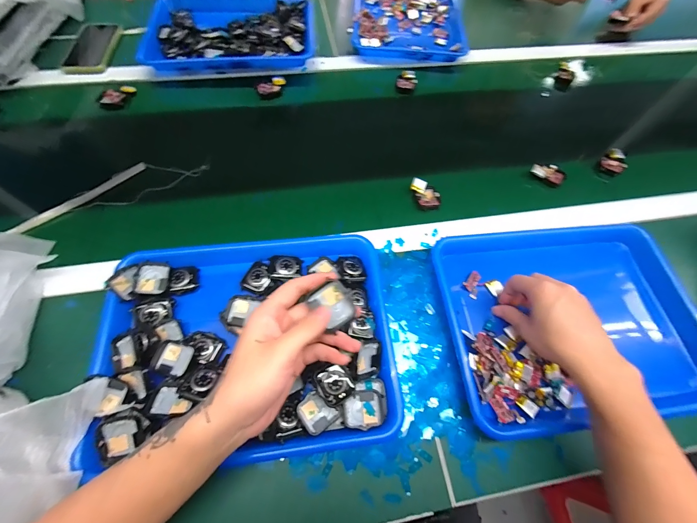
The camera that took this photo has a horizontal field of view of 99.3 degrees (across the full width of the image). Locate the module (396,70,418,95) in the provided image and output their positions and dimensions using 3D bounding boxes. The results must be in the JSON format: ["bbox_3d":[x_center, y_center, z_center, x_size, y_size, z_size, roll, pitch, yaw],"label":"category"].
[{"bbox_3d":[0.120,-0.369,0.610,0.041,0.025,0.043,10,65,1],"label":"module"}]

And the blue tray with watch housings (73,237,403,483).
[{"bbox_3d":[-0.113,0.089,0.354,0.332,0.037,0.255,-3,66,-5],"label":"blue tray with watch housings"}]

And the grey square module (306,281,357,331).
[{"bbox_3d":[-0.013,0.041,0.282,0.036,0.010,0.039,-34,72,-17],"label":"grey square module"}]

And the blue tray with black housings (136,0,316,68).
[{"bbox_3d":[-0.236,-0.485,0.619,0.323,0.039,0.245,-4,66,-5],"label":"blue tray with black housings"}]

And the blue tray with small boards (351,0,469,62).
[{"bbox_3d":[0.138,-0.570,0.685,0.249,0.030,0.312,4,65,-1],"label":"blue tray with small boards"}]

